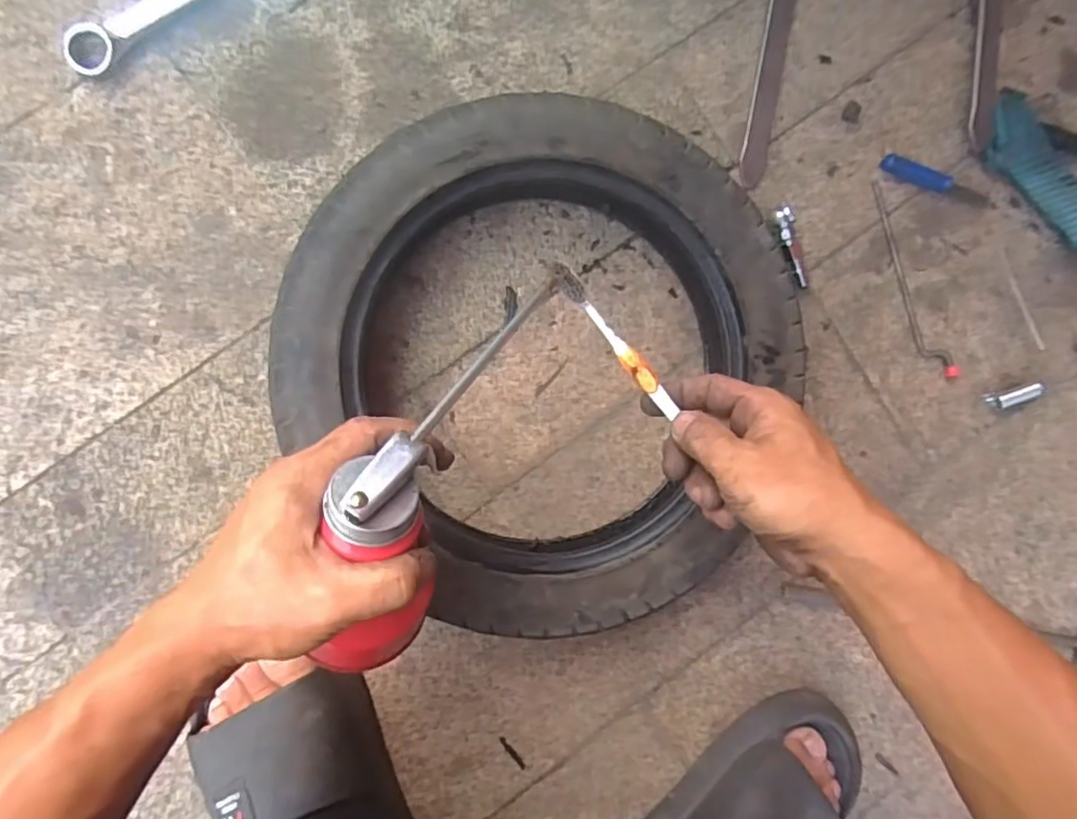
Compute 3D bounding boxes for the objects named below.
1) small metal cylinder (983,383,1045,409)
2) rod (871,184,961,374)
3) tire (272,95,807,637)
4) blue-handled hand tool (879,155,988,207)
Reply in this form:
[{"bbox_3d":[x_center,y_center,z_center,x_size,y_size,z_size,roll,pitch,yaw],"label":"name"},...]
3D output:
[{"bbox_3d":[0.399,-0.011,0.529,0.048,0.016,0.013,-15,94,-6],"label":"small metal cylinder"},{"bbox_3d":[0.301,-0.101,0.515,0.024,0.004,0.171,-28,95,-5],"label":"rod"},{"bbox_3d":[0.001,-0.026,0.450,0.337,0.068,0.345,0,92,-7],"label":"tire"},{"bbox_3d":[0.325,-0.184,0.511,0.102,0.015,0.017,14,91,-7],"label":"blue-handled hand tool"}]

